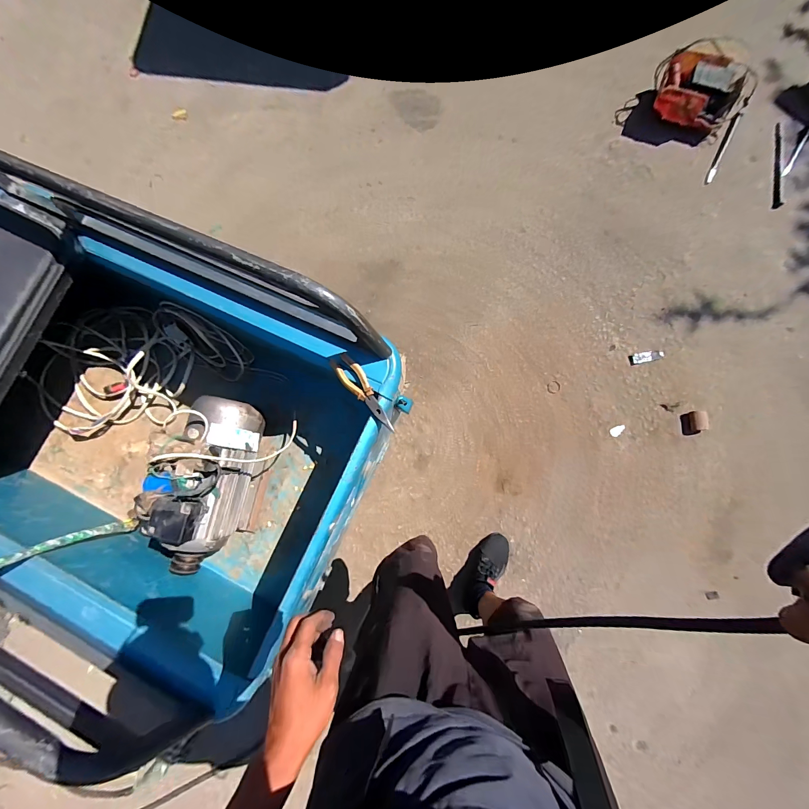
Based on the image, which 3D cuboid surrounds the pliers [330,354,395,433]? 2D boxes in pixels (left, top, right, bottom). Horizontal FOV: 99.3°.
[{"bbox_3d":[-0.082,-0.023,0.688,0.044,0.018,0.182,-34,81,-1],"label":"pliers"}]

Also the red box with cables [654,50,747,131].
[{"bbox_3d":[0.935,-1.004,1.121,0.241,0.130,0.141,33,86,8],"label":"red box with cables"}]

